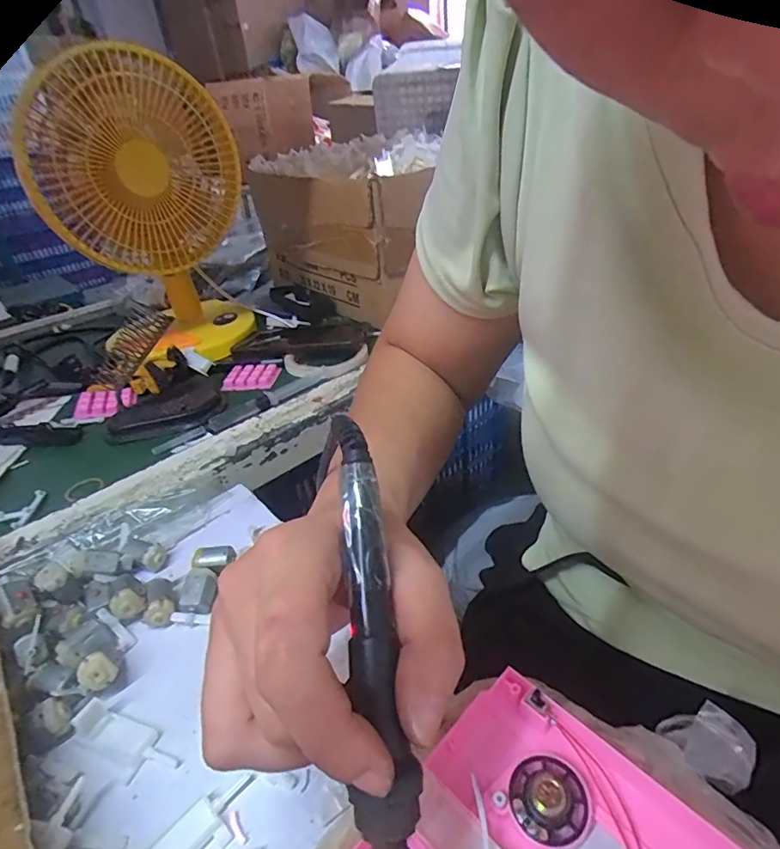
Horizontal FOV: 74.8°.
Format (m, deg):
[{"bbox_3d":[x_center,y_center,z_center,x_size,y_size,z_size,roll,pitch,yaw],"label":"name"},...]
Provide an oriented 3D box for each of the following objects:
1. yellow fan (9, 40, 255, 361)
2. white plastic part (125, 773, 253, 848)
[{"bbox_3d":[-0.270,-0.245,0.606,0.191,0.304,0.204,-13,34,-12],"label":"yellow fan"},{"bbox_3d":[-0.088,0.179,0.224,0.056,0.015,0.021,-28,40,-31],"label":"white plastic part"}]

